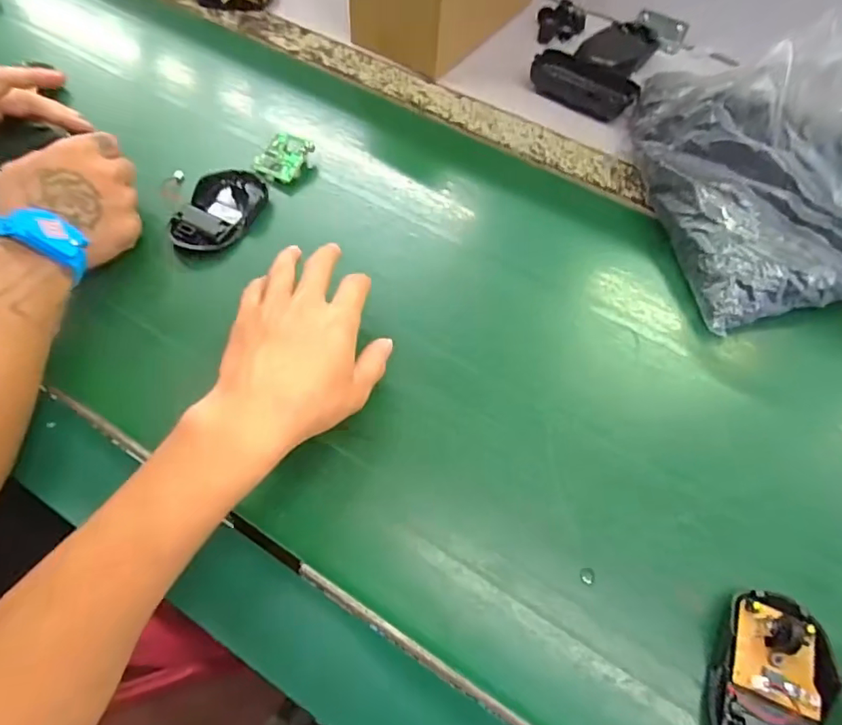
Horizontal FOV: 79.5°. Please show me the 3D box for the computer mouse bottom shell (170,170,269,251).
[{"bbox_3d":[-0.173,-0.133,0.432,0.057,0.017,0.092,23,64,10],"label":"computer mouse bottom shell"}]

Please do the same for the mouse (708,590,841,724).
[{"bbox_3d":[0.192,0.176,0.275,0.055,0.022,0.095,24,64,11],"label":"mouse"}]

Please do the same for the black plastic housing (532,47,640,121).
[{"bbox_3d":[0.168,-0.289,0.528,0.111,0.015,0.066,32,66,15],"label":"black plastic housing"}]

